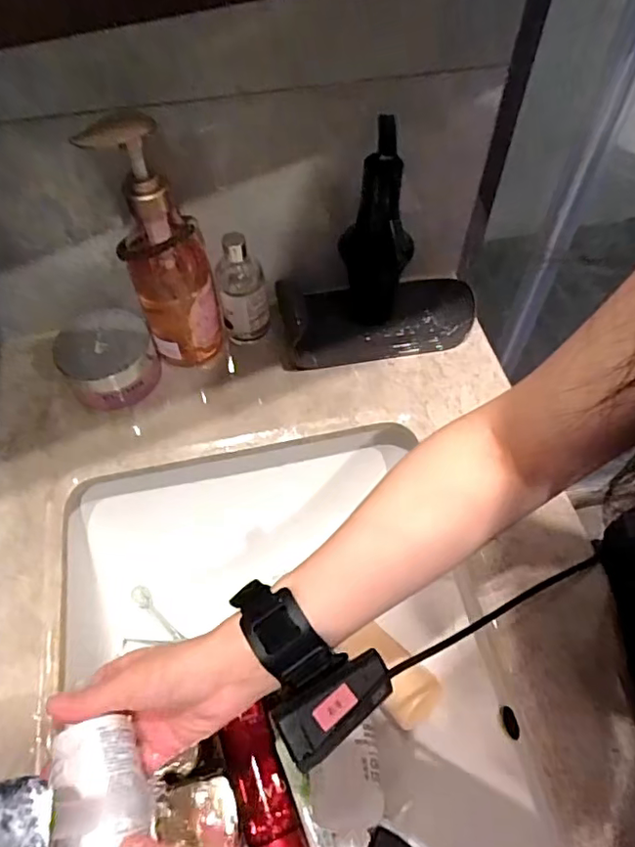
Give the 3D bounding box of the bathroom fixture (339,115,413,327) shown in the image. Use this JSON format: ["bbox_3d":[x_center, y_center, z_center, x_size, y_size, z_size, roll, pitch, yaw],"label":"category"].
[{"bbox_3d":[0.054,-0.159,0.509,0.056,0.187,0.062,11,58,7],"label":"bathroom fixture"}]

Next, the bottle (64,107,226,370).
[{"bbox_3d":[-0.130,-0.149,0.485,0.068,0.223,0.073,-10,58,-7],"label":"bottle"}]

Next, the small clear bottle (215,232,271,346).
[{"bbox_3d":[-0.070,-0.124,0.532,0.043,0.116,0.037,-10,58,-7],"label":"small clear bottle"}]

